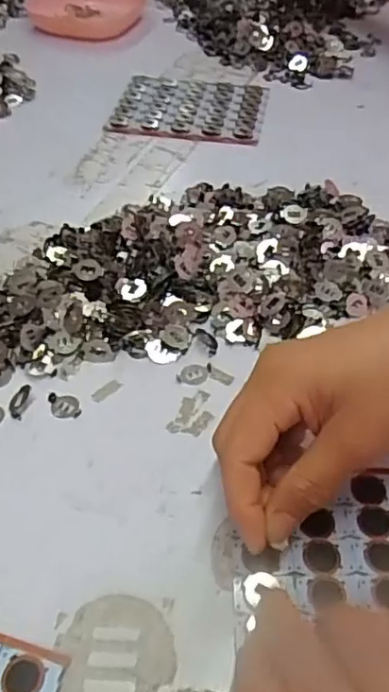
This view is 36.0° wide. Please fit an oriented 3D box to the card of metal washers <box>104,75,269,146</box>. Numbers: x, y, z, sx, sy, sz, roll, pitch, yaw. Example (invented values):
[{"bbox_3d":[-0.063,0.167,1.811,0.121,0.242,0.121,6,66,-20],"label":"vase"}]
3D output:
[{"bbox_3d":[-0.004,-0.240,0.603,0.144,0.008,0.121,8,48,6],"label":"card of metal washers"}]

